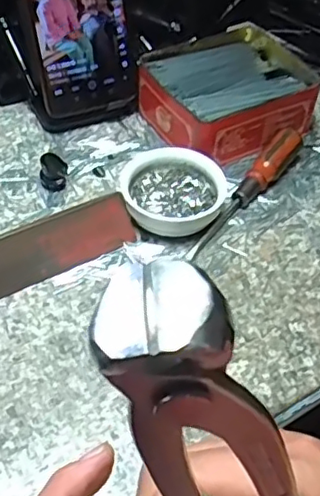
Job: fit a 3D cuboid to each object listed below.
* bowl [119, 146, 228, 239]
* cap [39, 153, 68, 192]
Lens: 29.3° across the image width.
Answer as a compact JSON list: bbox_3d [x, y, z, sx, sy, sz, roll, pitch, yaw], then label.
[{"bbox_3d":[0.009,-0.039,0.428,0.071,0.024,0.071,2,49,-2],"label":"bowl"},{"bbox_3d":[-0.077,-0.055,0.442,0.018,0.022,0.021,-1,49,-4],"label":"cap"}]

